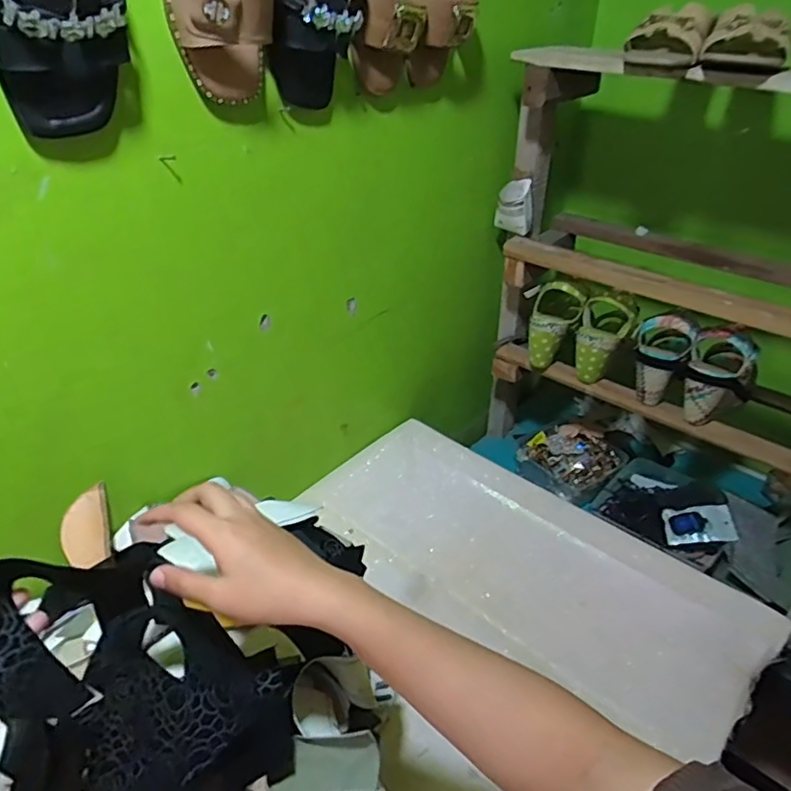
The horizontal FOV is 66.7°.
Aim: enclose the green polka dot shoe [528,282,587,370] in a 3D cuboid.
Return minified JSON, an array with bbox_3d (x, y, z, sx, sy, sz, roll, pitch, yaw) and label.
[{"bbox_3d":[0.255,-0.116,1.001,0.079,0.143,0.065,24,12,30],"label":"green polka dot shoe"}]

